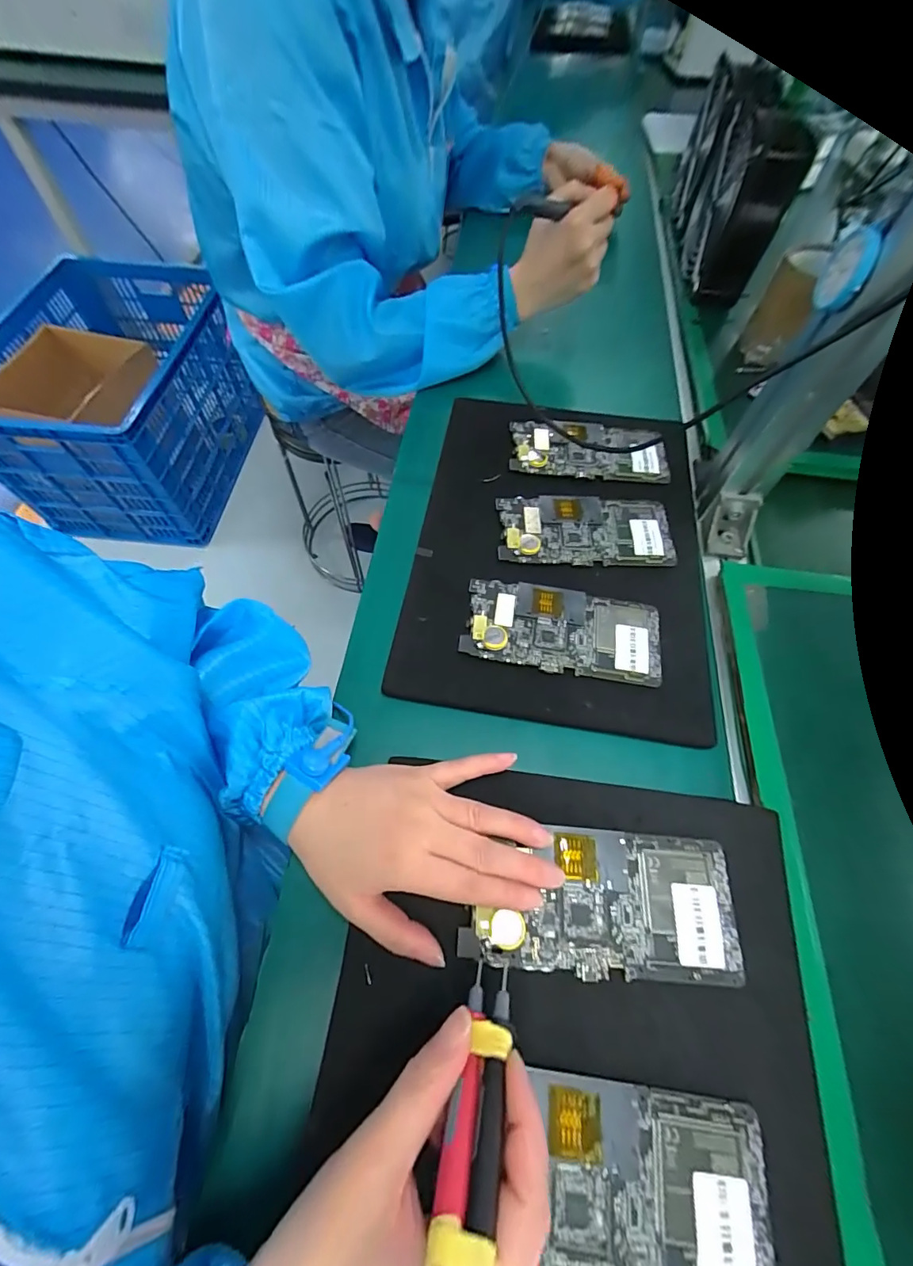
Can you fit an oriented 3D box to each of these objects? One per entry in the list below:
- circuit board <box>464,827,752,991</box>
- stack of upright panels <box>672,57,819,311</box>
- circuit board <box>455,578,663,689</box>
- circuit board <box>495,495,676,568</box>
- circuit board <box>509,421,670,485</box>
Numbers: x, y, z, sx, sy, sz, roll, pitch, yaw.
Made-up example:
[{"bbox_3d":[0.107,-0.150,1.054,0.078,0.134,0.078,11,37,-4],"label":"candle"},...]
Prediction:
[{"bbox_3d":[0.084,0.153,0.262,0.153,0.009,0.072,4,60,1],"label":"circuit board"},{"bbox_3d":[0.333,-0.541,0.562,0.066,0.137,0.229,6,63,2],"label":"stack of upright panels"},{"bbox_3d":[0.085,-0.003,0.365,0.154,0.008,0.071,9,64,4],"label":"circuit board"},{"bbox_3d":[0.118,-0.094,0.413,0.155,0.010,0.071,2,63,0],"label":"circuit board"},{"bbox_3d":[0.131,-0.184,0.456,0.151,0.014,0.071,3,63,1],"label":"circuit board"}]

